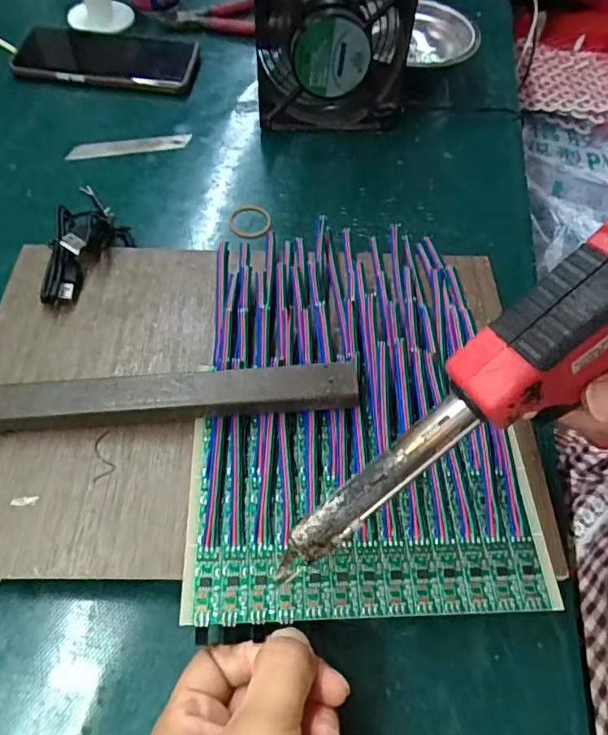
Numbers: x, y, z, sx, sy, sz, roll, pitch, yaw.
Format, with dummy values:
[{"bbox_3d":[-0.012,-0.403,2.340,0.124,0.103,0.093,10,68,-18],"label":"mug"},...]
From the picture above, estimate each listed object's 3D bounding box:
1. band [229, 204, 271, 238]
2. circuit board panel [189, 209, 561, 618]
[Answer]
[{"bbox_3d":[-0.041,-0.111,0.399,0.032,0.004,0.035,-1,57,-4],"label":"band"},{"bbox_3d":[0.027,0.009,0.281,0.162,0.017,0.220,-1,57,-4],"label":"circuit board panel"}]

